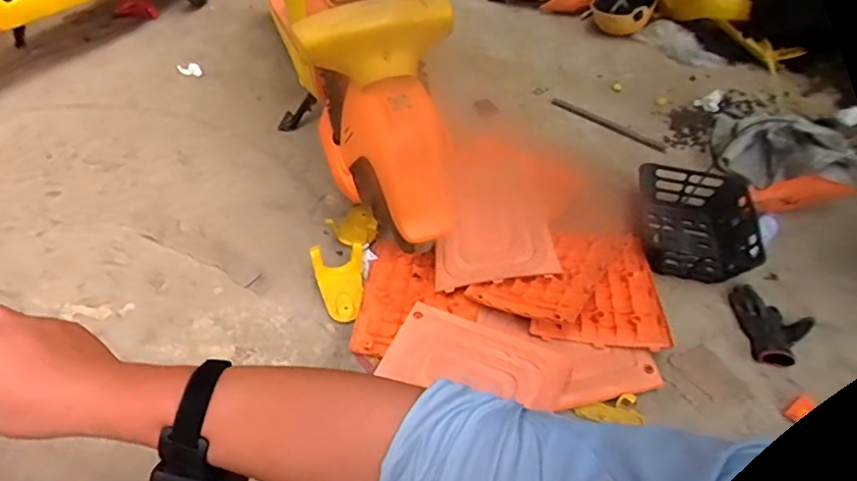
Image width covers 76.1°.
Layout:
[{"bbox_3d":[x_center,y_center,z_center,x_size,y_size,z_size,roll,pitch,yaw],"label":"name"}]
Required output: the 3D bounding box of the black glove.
[{"bbox_3d":[0.810,0.197,1.285,0.157,0.045,0.253,11,32,9],"label":"black glove"}]

